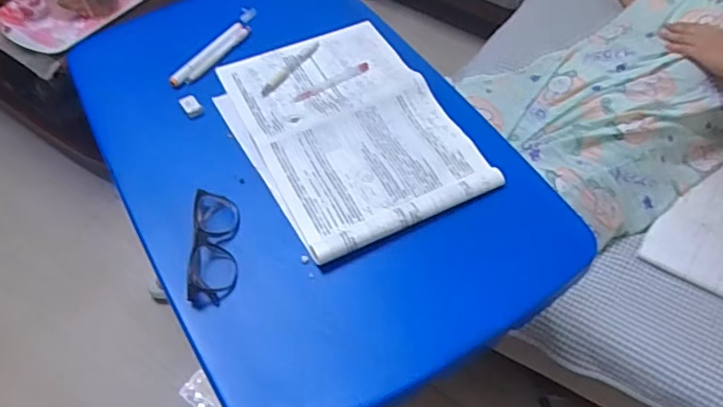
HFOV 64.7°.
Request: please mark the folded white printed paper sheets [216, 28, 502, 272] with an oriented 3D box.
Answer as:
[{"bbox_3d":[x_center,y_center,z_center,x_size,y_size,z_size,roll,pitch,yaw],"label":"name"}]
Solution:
[{"bbox_3d":[-0.023,-0.112,0.783,0.268,0.019,0.377,-25,56,-15],"label":"folded white printed paper sheets"}]

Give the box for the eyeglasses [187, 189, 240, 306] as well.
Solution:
[{"bbox_3d":[-0.171,0.047,0.668,0.048,0.024,0.141,-5,53,-1],"label":"eyeglasses"}]

